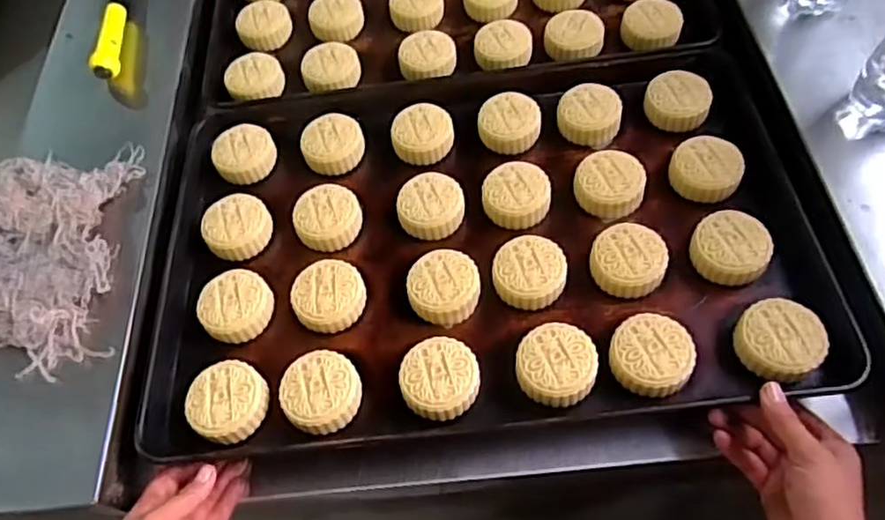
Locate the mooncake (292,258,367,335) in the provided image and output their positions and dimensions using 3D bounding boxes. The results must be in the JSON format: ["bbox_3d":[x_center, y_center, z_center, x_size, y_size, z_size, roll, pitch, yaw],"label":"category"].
[{"bbox_3d":[-0.105,0.033,0.601,0.065,0.024,0.063,-3,54,4],"label":"mooncake"}]

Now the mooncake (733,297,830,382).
[{"bbox_3d":[0.277,0.067,0.533,0.064,0.030,0.065,-3,54,4],"label":"mooncake"}]

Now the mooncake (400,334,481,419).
[{"bbox_3d":[-0.003,0.099,0.548,0.064,0.024,0.065,-3,54,4],"label":"mooncake"}]

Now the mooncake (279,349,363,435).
[{"bbox_3d":[-0.103,0.111,0.551,0.065,0.024,0.068,-3,54,4],"label":"mooncake"}]

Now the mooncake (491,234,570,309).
[{"bbox_3d":[0.079,0.013,0.595,0.065,0.032,0.065,-3,54,4],"label":"mooncake"}]

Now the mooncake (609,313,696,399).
[{"bbox_3d":[0.174,0.078,0.540,0.065,0.026,0.066,-3,54,4],"label":"mooncake"}]

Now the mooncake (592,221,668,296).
[{"bbox_3d":[0.169,0.002,0.592,0.064,0.033,0.065,-3,54,4],"label":"mooncake"}]

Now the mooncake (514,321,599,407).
[{"bbox_3d":[0.095,0.088,0.544,0.064,0.027,0.065,-4,54,2],"label":"mooncake"}]

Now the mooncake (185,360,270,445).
[{"bbox_3d":[-0.184,0.120,0.555,0.063,0.025,0.063,-3,54,4],"label":"mooncake"}]

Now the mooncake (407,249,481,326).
[{"bbox_3d":[0.001,0.025,0.597,0.064,0.029,0.065,-11,54,-3],"label":"mooncake"}]

